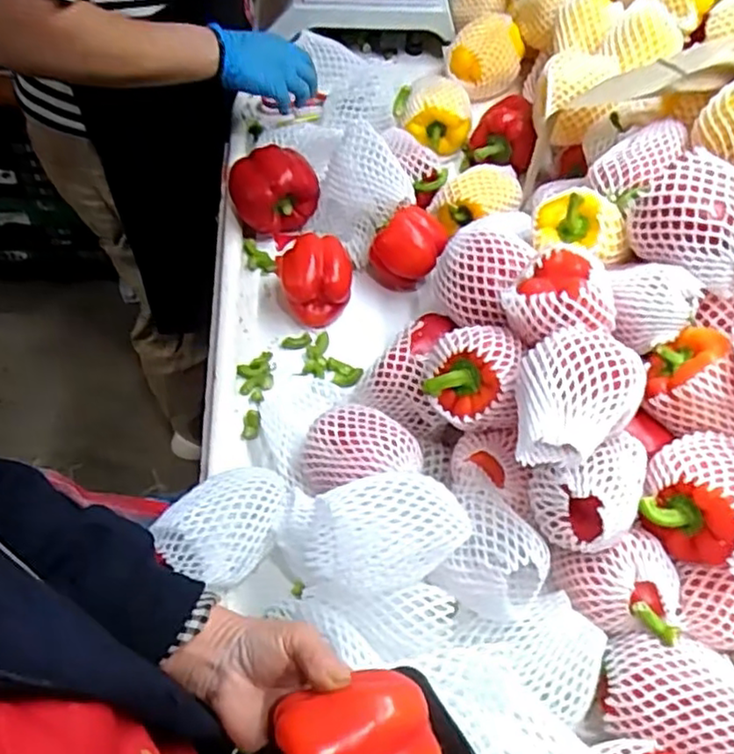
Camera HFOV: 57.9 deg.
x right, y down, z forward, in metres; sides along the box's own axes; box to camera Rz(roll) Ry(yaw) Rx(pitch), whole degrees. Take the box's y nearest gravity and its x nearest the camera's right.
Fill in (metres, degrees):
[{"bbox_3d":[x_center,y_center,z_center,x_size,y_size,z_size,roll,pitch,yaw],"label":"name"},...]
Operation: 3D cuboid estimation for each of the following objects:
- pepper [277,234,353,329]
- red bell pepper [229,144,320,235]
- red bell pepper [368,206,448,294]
[{"bbox_3d":[-0.057,-0.112,0.754,0.081,0.062,0.090,-8,58,-8],"label":"pepper"},{"bbox_3d":[-0.113,-0.229,0.806,0.104,0.078,0.083,-3,58,-5],"label":"red bell pepper"},{"bbox_3d":[0.052,-0.144,0.763,0.082,0.077,0.064,-22,61,-16],"label":"red bell pepper"}]

